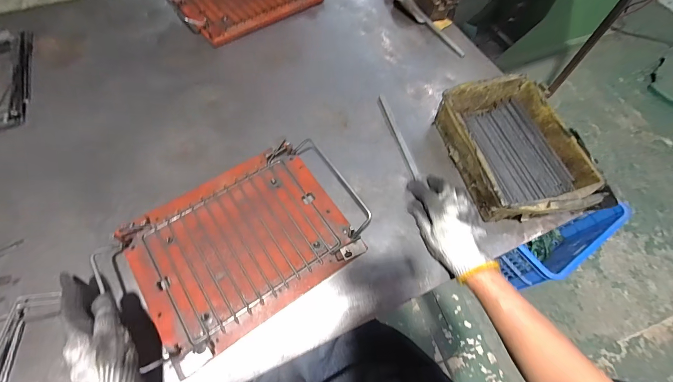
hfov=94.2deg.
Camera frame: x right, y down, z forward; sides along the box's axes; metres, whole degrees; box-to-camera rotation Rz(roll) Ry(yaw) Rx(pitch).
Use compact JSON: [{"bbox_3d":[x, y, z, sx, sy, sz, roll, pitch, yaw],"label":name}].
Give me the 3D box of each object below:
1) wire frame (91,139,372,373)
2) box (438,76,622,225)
[{"bbox_3d":[-0.146,0.071,0.478,0.369,0.023,0.202,-32,68,-15],"label":"wire frame"},{"bbox_3d":[0.307,-0.075,0.541,0.192,0.071,0.260,-12,65,-6],"label":"box"}]

